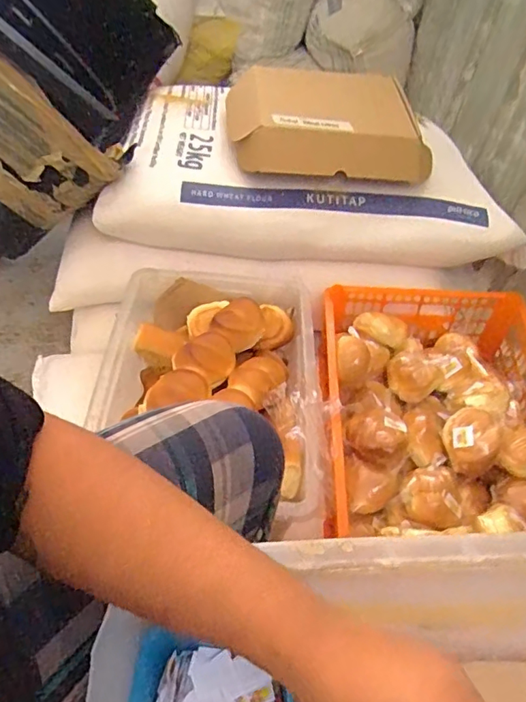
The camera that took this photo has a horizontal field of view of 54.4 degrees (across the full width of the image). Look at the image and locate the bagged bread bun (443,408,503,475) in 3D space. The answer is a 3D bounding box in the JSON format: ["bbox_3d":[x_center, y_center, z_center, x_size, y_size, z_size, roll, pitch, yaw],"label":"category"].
[{"bbox_3d":[0.273,0.118,0.672,0.071,0.047,0.075,3,51,-4],"label":"bagged bread bun"}]

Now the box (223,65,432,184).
[{"bbox_3d":[0.111,-0.387,0.860,0.331,0.085,0.206,0,52,-6],"label":"box"}]

